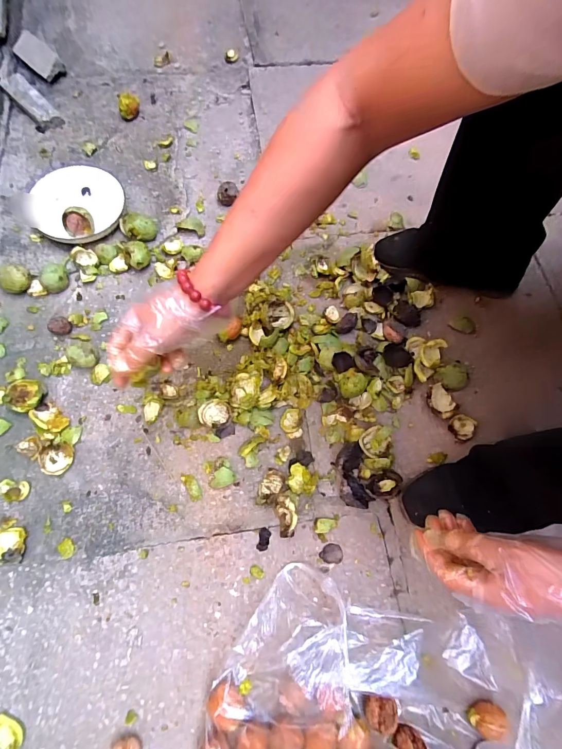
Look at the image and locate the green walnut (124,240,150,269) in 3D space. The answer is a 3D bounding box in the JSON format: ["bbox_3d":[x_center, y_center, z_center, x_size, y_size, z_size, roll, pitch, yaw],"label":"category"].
[{"bbox_3d":[-0.260,-0.220,0.658,0.039,0.034,0.052,-21,72,-9],"label":"green walnut"}]

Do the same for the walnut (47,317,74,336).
[{"bbox_3d":[-0.371,-0.080,0.604,0.027,0.027,0.032,36,73,11],"label":"walnut"}]

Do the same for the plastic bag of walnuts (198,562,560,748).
[{"bbox_3d":[0.101,0.408,0.378,0.369,0.117,0.310,12,70,3],"label":"plastic bag of walnuts"}]

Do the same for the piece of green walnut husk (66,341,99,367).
[{"bbox_3d":[-0.317,-0.029,0.579,0.038,0.038,0.040,1,70,-1],"label":"piece of green walnut husk"}]

